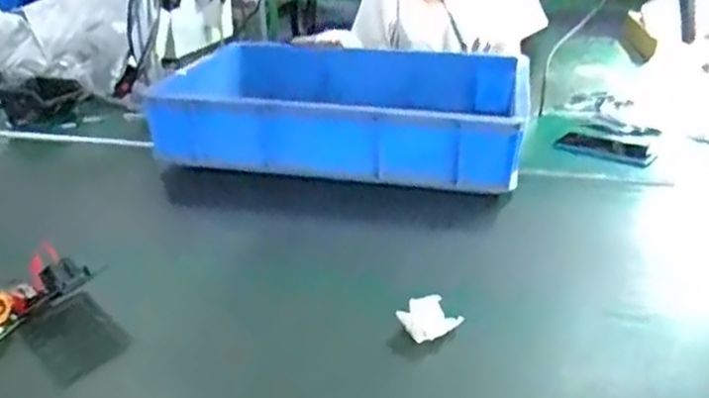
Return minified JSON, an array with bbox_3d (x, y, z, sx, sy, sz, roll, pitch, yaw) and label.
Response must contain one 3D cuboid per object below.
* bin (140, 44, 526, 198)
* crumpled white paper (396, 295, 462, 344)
[{"bbox_3d":[-0.005,-0.169,1.229,0.561,0.132,0.452,4,25,9],"label":"bin"},{"bbox_3d":[0.077,0.125,0.751,0.063,0.025,0.043,-22,34,-35],"label":"crumpled white paper"}]

